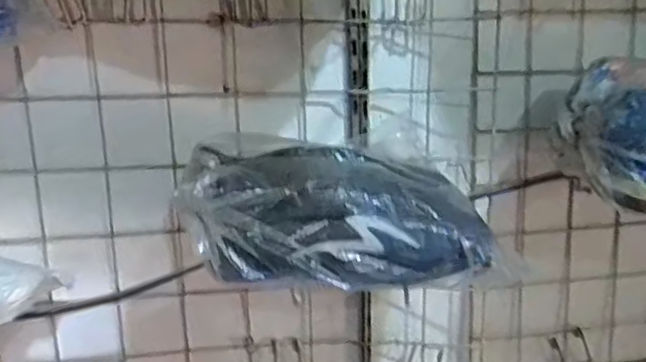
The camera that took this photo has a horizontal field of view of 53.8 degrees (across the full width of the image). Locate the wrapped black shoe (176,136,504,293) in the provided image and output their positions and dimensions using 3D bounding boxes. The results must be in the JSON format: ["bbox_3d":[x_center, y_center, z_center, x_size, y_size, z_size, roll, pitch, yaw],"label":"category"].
[{"bbox_3d":[0.006,0.021,0.441,0.211,0.079,0.093,4,15,20],"label":"wrapped black shoe"}]

